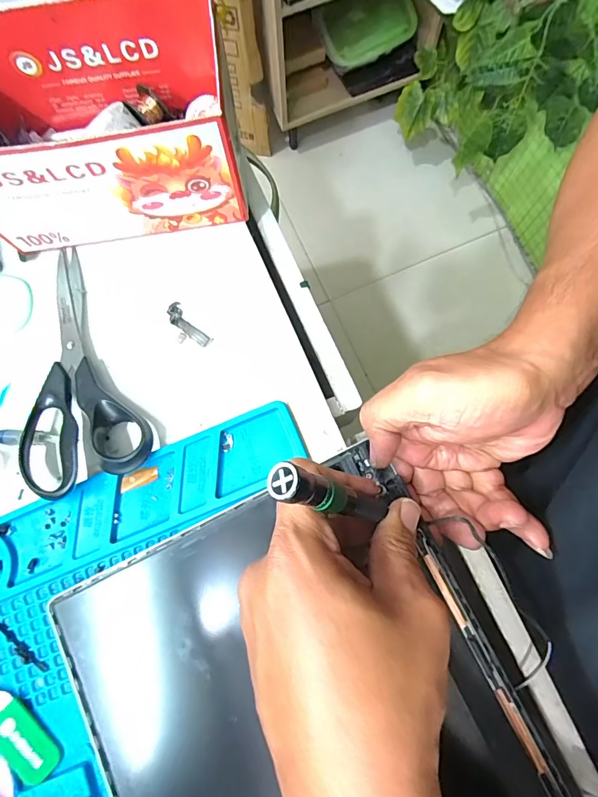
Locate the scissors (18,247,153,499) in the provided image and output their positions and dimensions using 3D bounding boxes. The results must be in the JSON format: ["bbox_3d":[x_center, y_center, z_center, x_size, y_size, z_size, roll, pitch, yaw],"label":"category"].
[{"bbox_3d":[-0.160,-0.024,0.285,0.075,0.020,0.170,-22,77,-4],"label":"scissors"}]

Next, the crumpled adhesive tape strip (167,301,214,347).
[{"bbox_3d":[-0.078,-0.052,0.296,0.039,0.006,0.013,42,81,10],"label":"crumpled adhesive tape strip"}]

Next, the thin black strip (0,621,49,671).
[{"bbox_3d":[-0.174,0.151,0.256,0.050,0.004,0.007,37,80,9],"label":"thin black strip"}]

